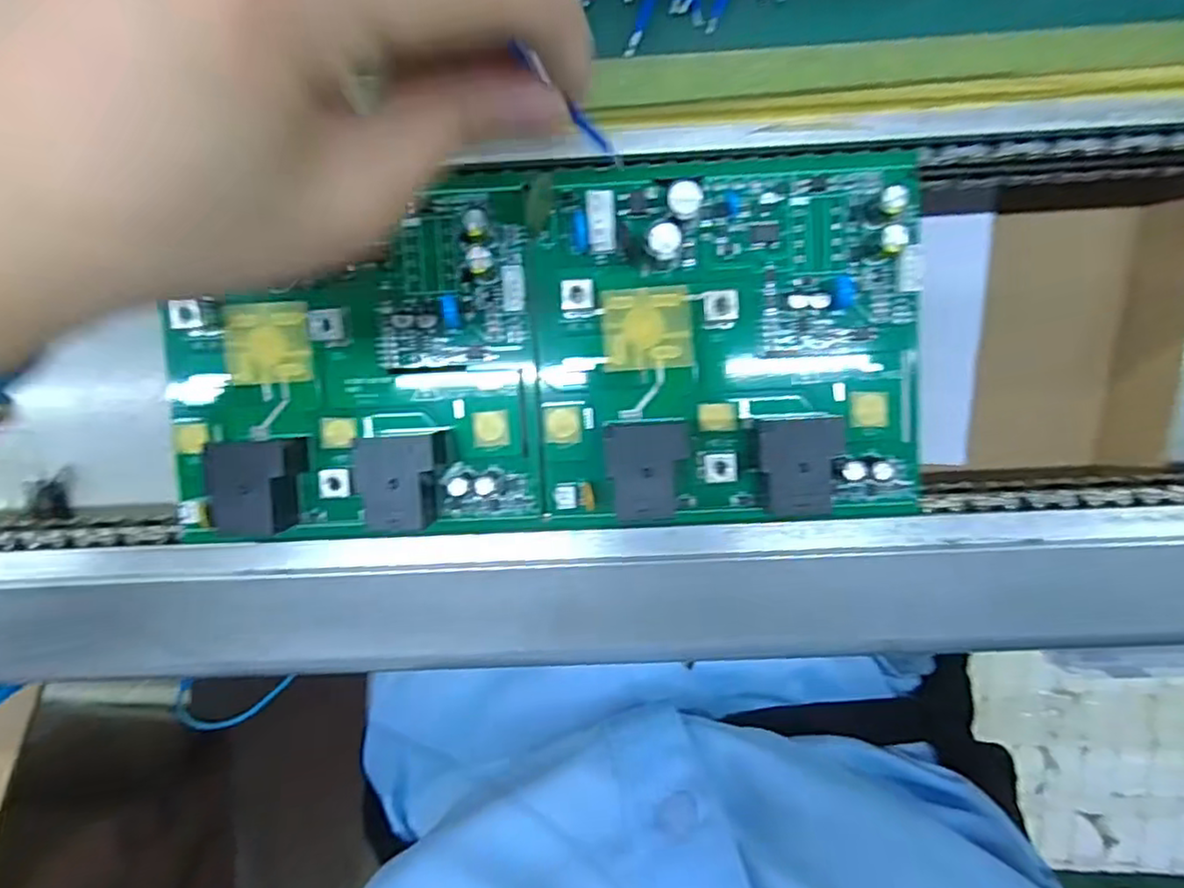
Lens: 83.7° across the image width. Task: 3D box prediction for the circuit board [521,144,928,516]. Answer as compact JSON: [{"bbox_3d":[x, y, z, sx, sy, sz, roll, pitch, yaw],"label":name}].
[{"bbox_3d":[0.046,-0.035,0.219,0.130,0.024,0.117,-2,97,3],"label":"circuit board"}]

